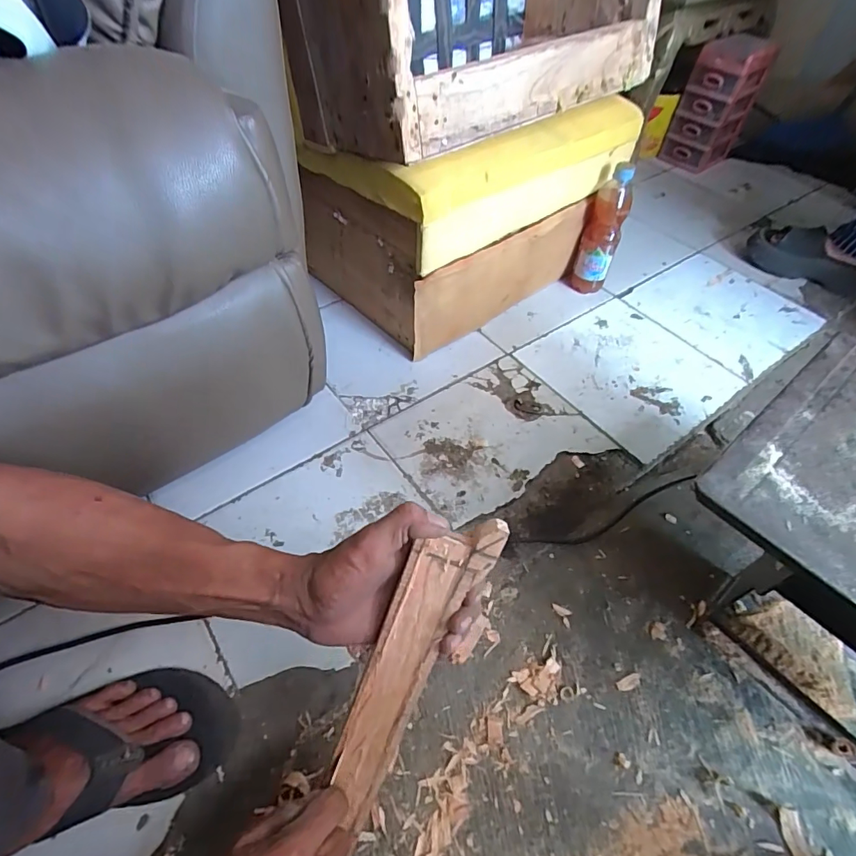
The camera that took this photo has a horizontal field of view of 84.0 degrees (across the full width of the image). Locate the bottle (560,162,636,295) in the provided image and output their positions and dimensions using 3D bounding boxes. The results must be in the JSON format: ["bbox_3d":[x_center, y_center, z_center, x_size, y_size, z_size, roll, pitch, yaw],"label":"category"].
[{"bbox_3d":[0.324,-0.359,0.886,0.069,0.224,0.057,24,54,15],"label":"bottle"}]

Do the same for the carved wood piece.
[{"bbox_3d":[-0.020,0.185,0.356,0.049,0.274,0.020,26,14,17],"label":"carved wood piece"}]

